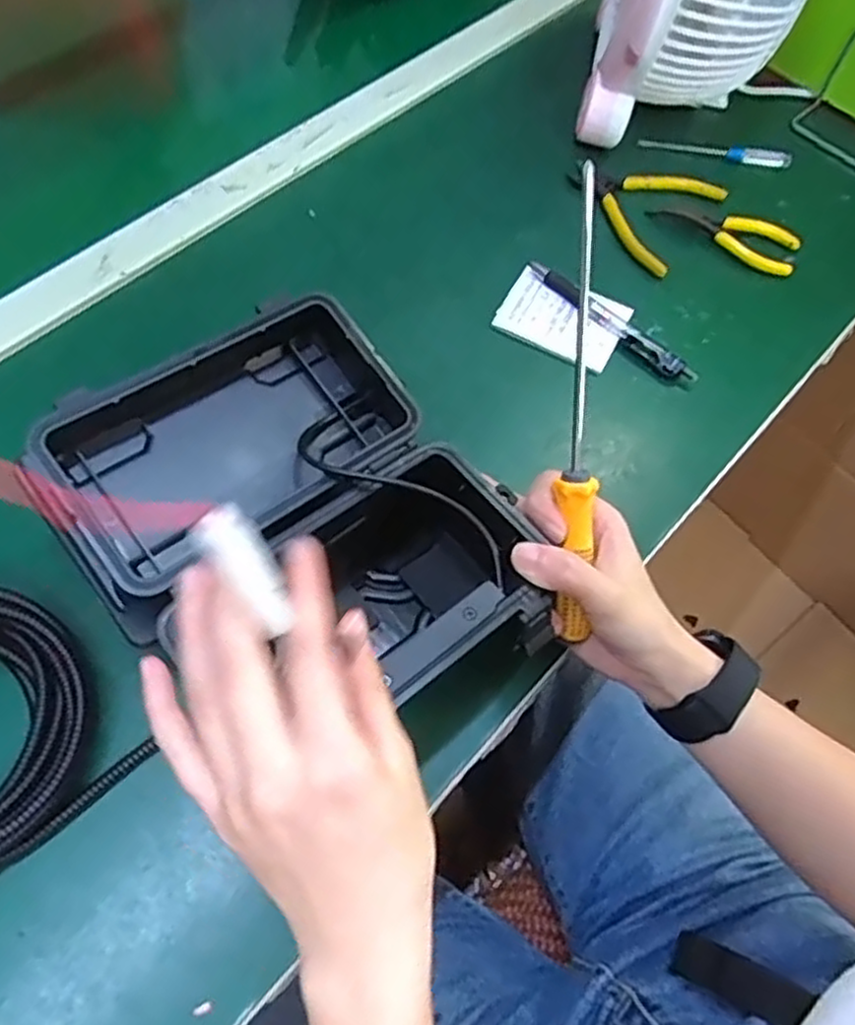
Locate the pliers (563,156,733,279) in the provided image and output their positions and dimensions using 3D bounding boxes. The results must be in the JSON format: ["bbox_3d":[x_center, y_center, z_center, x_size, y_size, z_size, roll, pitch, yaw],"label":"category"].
[{"bbox_3d":[0.168,-0.252,0.601,0.114,0.013,0.104,31,66,12],"label":"pliers"}]

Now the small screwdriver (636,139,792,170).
[{"bbox_3d":[0.248,-0.313,0.643,0.127,0.016,0.010,12,64,3],"label":"small screwdriver"}]

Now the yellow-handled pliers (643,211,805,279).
[{"bbox_3d":[0.238,-0.226,0.596,0.117,0.014,0.048,25,65,9],"label":"yellow-handled pliers"}]

